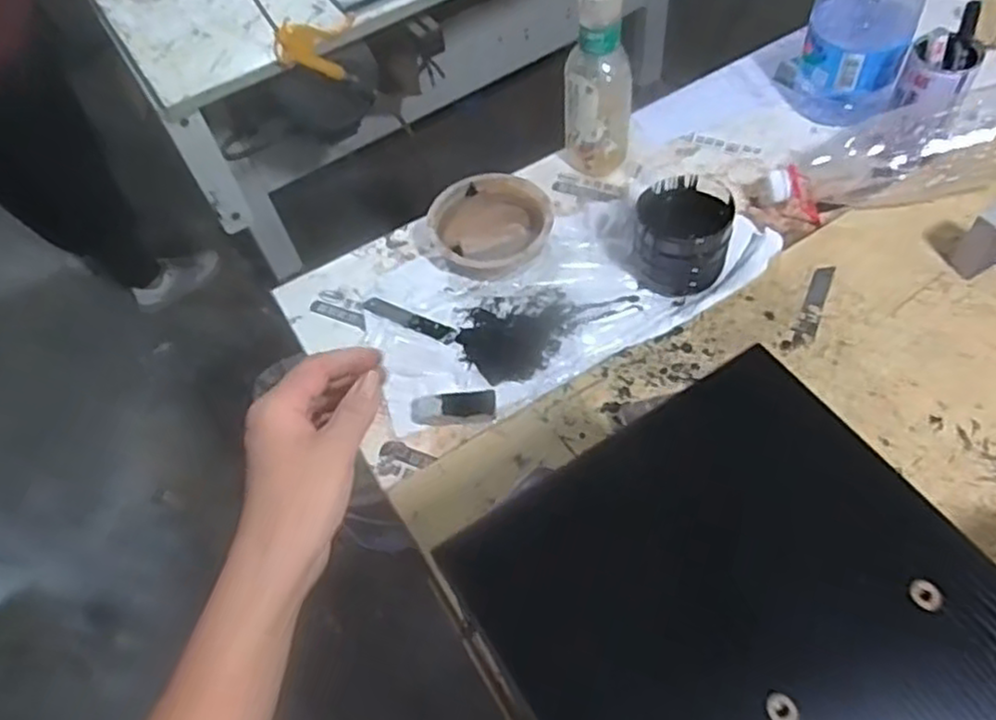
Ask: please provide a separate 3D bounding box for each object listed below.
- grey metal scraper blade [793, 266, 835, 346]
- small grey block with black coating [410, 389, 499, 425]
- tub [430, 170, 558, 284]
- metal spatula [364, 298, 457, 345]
[{"bbox_3d":[0.296,-0.052,0.675,0.018,0.004,0.098,20,61,19],"label":"grey metal scraper blade"},{"bbox_3d":[-0.040,0.043,0.643,0.076,0.015,0.029,-6,56,3],"label":"small grey block with black coating"},{"bbox_3d":[-0.005,-0.142,0.754,0.121,0.029,0.127,-3,56,5],"label":"tub"},{"bbox_3d":[-0.087,-0.040,0.718,0.099,0.006,0.019,22,62,20],"label":"metal spatula"}]

